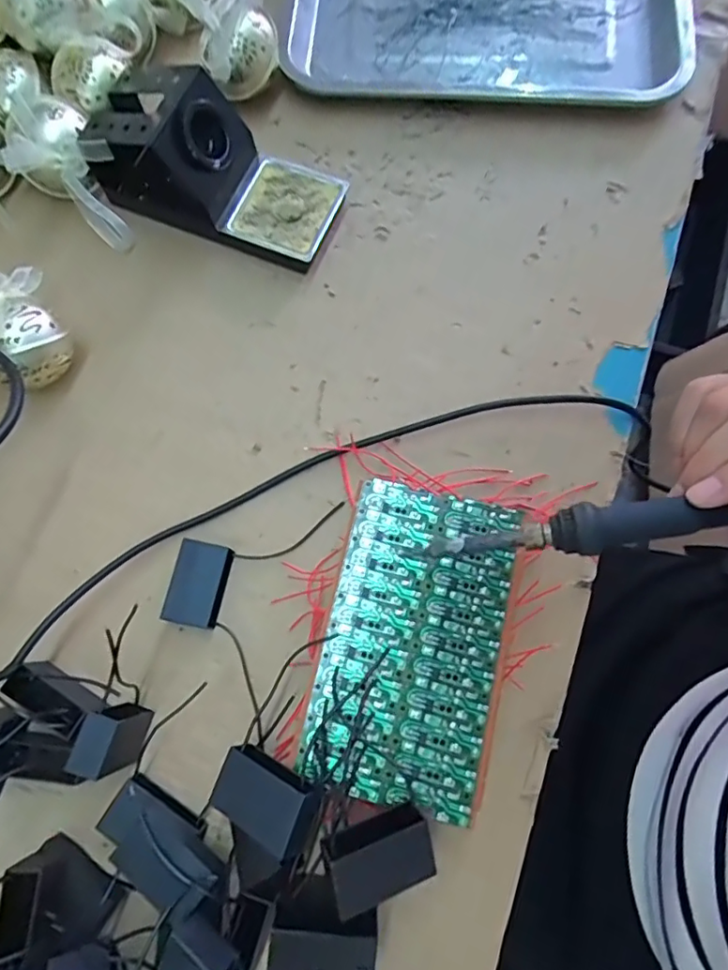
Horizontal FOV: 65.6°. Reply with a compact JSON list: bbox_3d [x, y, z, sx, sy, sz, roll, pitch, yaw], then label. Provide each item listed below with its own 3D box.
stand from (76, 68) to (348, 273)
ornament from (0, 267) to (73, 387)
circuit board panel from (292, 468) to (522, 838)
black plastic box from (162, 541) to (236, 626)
[{"bbox_3d":[-0.101,-0.217,0.379,0.167,0.074,0.072,20,76,5],"label":"stand"},{"bbox_3d":[-0.214,-0.097,0.358,0.055,0.054,0.069,-42,79,-10],"label":"ornament"},{"bbox_3d":[0.026,0.080,0.298,0.089,0.005,0.158,13,76,3],"label":"circuit board panel"},{"bbox_3d":[-0.097,0.058,0.337,0.031,0.016,0.047,10,76,3],"label":"black plastic box"}]

